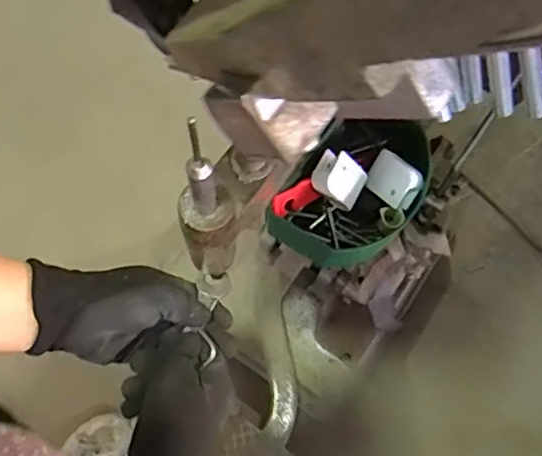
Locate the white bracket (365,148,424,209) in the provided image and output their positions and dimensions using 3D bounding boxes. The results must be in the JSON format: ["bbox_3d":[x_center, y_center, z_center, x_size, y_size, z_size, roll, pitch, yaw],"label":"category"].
[{"bbox_3d":[0.104,-0.041,0.509,0.046,0.020,0.036,41,77,12],"label":"white bracket"}]

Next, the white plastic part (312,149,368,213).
[{"bbox_3d":[0.056,-0.041,0.502,0.040,0.034,0.033,29,75,9],"label":"white plastic part"}]

